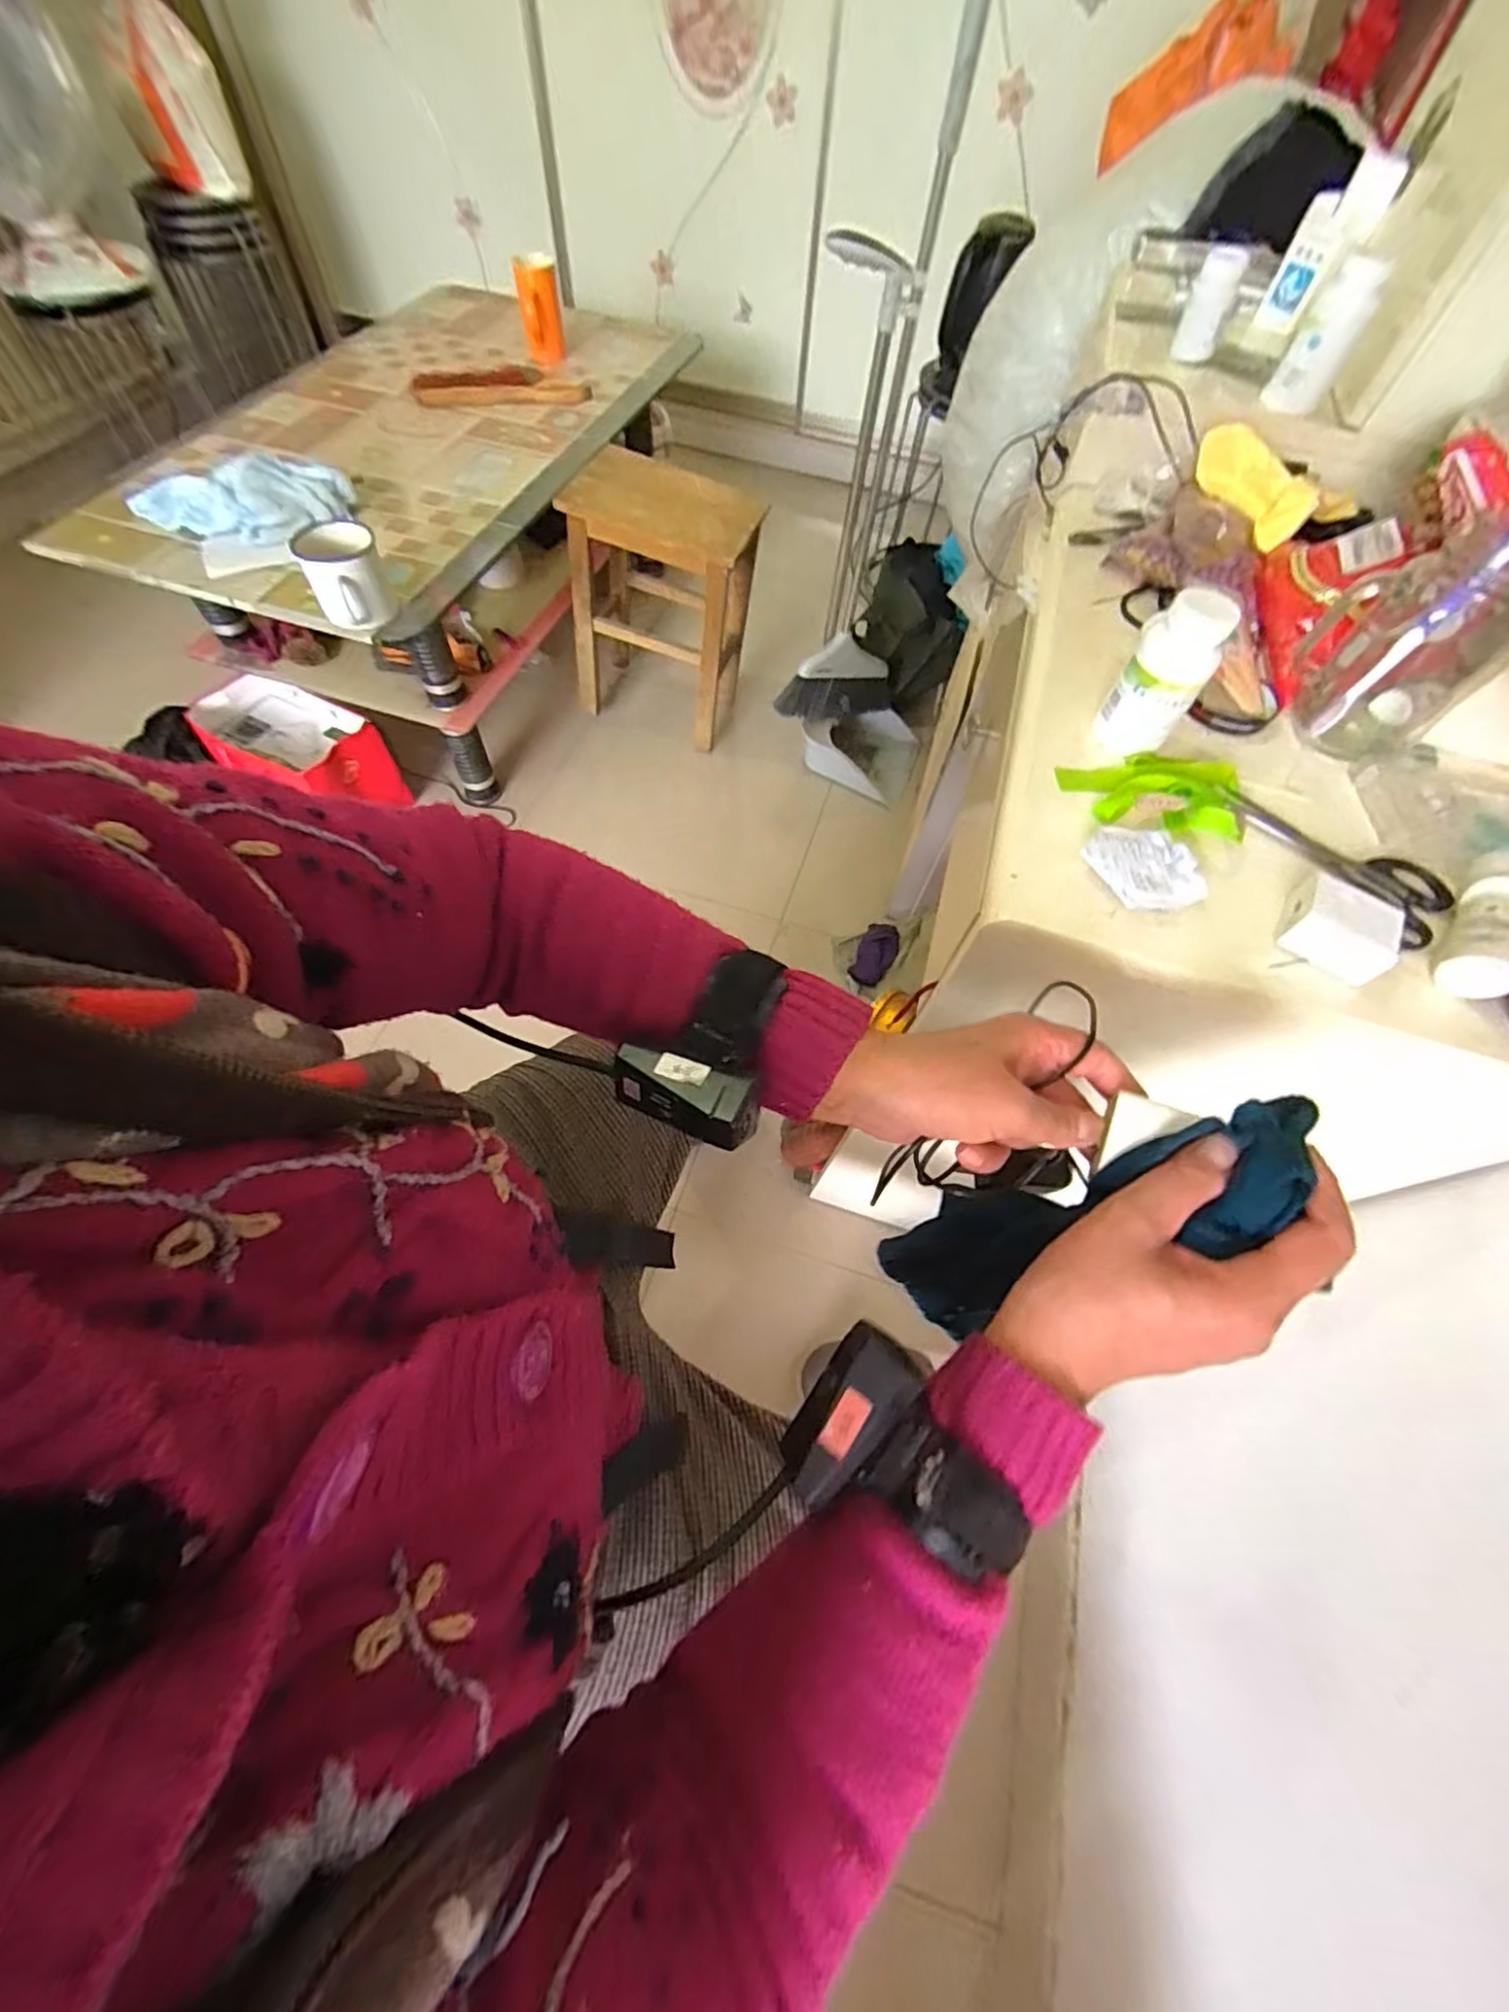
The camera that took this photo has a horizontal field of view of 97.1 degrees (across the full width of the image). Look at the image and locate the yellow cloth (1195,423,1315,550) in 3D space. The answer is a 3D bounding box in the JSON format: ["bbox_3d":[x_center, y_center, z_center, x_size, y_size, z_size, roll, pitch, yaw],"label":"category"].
[{"bbox_3d":[0.448,-0.470,0.600,0.032,0.050,0.112,-25,66,-16],"label":"yellow cloth"}]

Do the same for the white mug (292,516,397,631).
[{"bbox_3d":[-0.580,-0.615,0.954,0.100,0.102,0.102,-13,63,-11],"label":"white mug"}]

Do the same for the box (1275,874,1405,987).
[{"bbox_3d":[0.353,-0.048,0.400,0.056,0.027,0.046,37,65,15],"label":"box"}]

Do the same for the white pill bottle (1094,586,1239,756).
[{"bbox_3d":[0.273,-0.225,0.453,0.043,0.093,0.050,-11,63,-10],"label":"white pill bottle"}]

